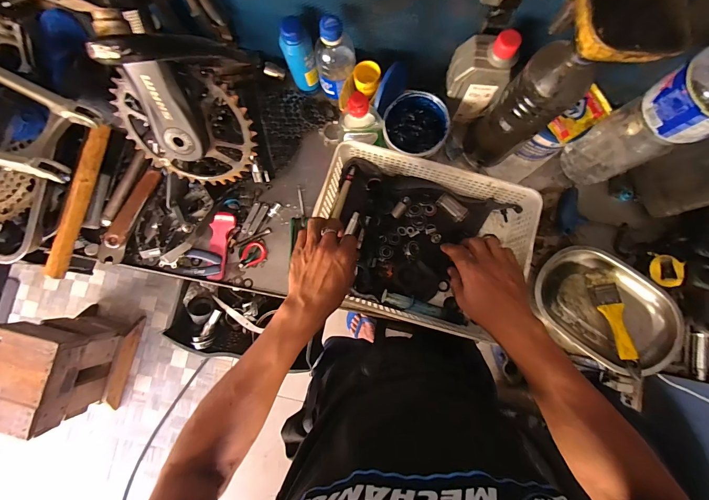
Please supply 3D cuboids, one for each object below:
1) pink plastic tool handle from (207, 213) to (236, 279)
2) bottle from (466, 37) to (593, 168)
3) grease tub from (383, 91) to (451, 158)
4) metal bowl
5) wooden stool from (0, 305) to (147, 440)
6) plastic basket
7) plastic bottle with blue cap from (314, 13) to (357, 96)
[{"bbox_3d":[-0.240,-0.008,0.572,0.036,0.019,0.119,9,84,3],"label":"pink plastic tool handle"},{"bbox_3d":[0.228,-0.192,0.467,0.087,0.241,0.061,41,86,6],"label":"bottle"},{"bbox_3d":[0.097,-0.199,0.542,0.098,0.085,0.101,0,83,2],"label":"grease tub"},{"bbox_3d":[0.413,0.097,0.538,0.229,0.058,0.161,40,86,6],"label":"metal bowl"},{"bbox_3d":[-1.072,0.427,1.204,0.251,0.416,0.351,9,84,3],"label":"wooden stool"},{"bbox_3d":[0.104,-0.017,0.525,0.325,0.086,0.252,12,82,-1],"label":"plastic basket"},{"bbox_3d":[-0.026,-0.299,0.522,0.064,0.158,0.048,-42,84,-3],"label":"plastic bottle with blue cap"}]

